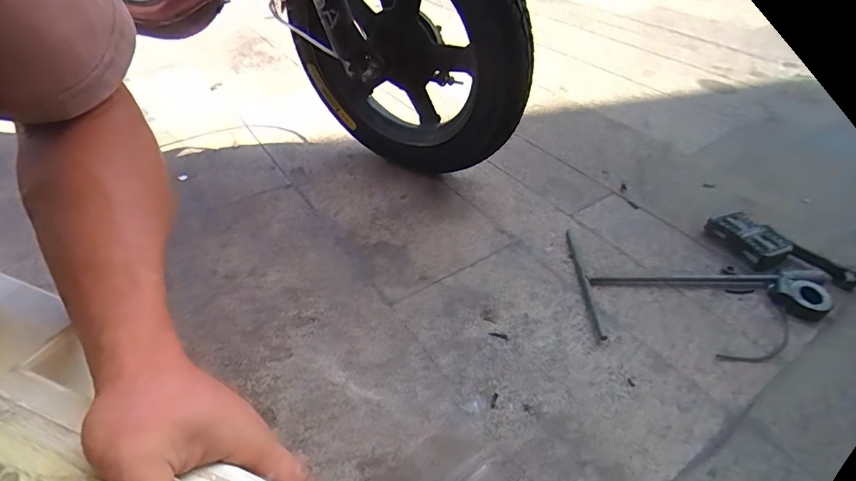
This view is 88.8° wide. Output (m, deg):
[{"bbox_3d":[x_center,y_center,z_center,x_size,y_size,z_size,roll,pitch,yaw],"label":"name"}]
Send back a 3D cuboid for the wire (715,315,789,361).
[{"bbox_3d":[0.377,0.116,0.491,0.131,0.004,0.032,-19,46,-22],"label":"wire"}]

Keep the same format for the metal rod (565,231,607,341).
[{"bbox_3d":[0.198,0.049,0.554,0.010,0.008,0.180,2,42,0],"label":"metal rod"}]

